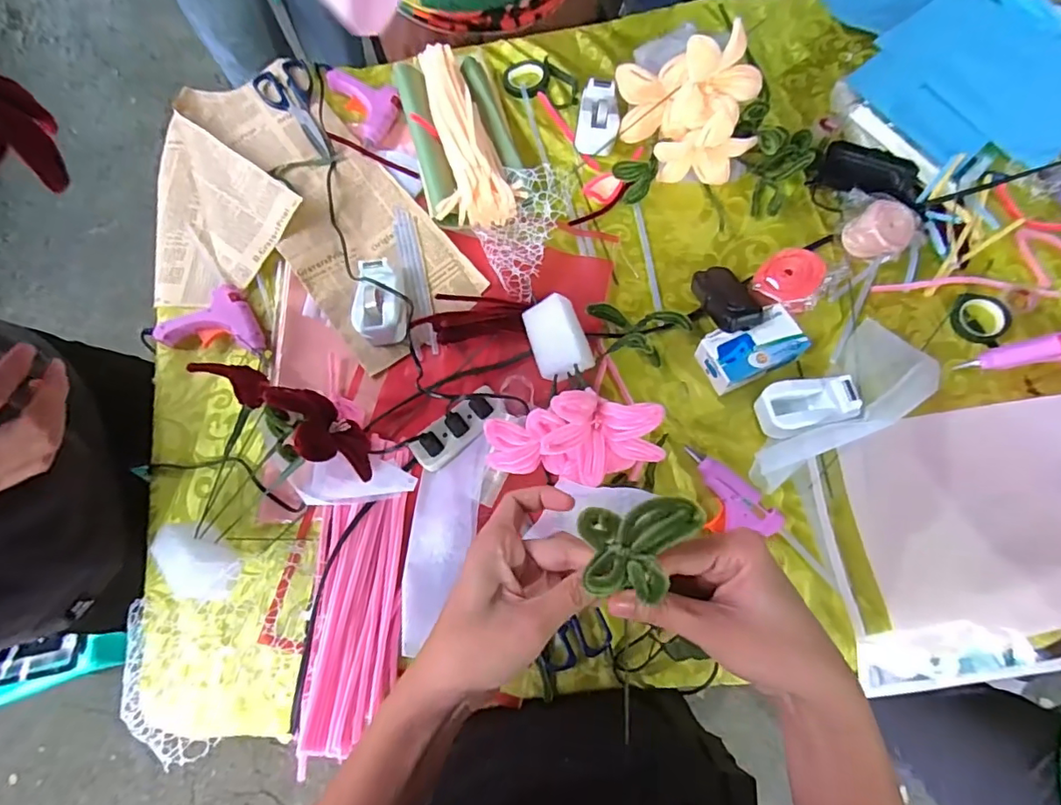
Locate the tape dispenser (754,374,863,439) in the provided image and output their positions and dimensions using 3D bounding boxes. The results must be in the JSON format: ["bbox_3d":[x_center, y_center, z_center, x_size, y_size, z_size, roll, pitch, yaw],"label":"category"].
[{"bbox_3d":[0.306,0.003,0.605,0.100,0.049,0.062,-16,70,-6],"label":"tape dispenser"}]

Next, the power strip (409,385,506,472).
[{"bbox_3d":[-0.081,0.027,0.606,0.115,0.032,0.048,-42,75,-14],"label":"power strip"}]

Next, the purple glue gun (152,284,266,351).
[{"bbox_3d":[-0.385,-0.107,0.656,0.128,0.022,0.080,3,68,4],"label":"purple glue gun"}]

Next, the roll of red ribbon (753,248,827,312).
[{"bbox_3d":[0.310,-0.145,0.639,0.073,0.035,0.073,-4,78,20],"label":"roll of red ribbon"}]

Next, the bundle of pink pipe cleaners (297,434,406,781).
[{"bbox_3d":[-0.181,0.202,0.552,0.092,0.036,0.278,-2,69,-1],"label":"bundle of pink pipe cleaners"}]

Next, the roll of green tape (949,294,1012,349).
[{"bbox_3d":[0.545,-0.104,0.649,0.063,0.017,0.068,-1,68,2],"label":"roll of green tape"}]

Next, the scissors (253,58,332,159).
[{"bbox_3d":[-0.323,-0.412,0.760,0.078,0.013,0.182,-31,70,-10],"label":"scissors"}]

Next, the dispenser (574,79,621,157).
[{"bbox_3d":[0.094,-0.390,0.741,0.057,0.039,0.104,8,69,6],"label":"dispenser"}]

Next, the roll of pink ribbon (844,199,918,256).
[{"bbox_3d":[0.418,-0.204,0.646,0.066,0.057,0.060,-1,68,2],"label":"roll of pink ribbon"}]

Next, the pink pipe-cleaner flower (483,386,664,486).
[{"bbox_3d":[0.042,0.041,0.520,0.161,0.110,0.075,-13,70,-5],"label":"pink pipe-cleaner flower"}]

